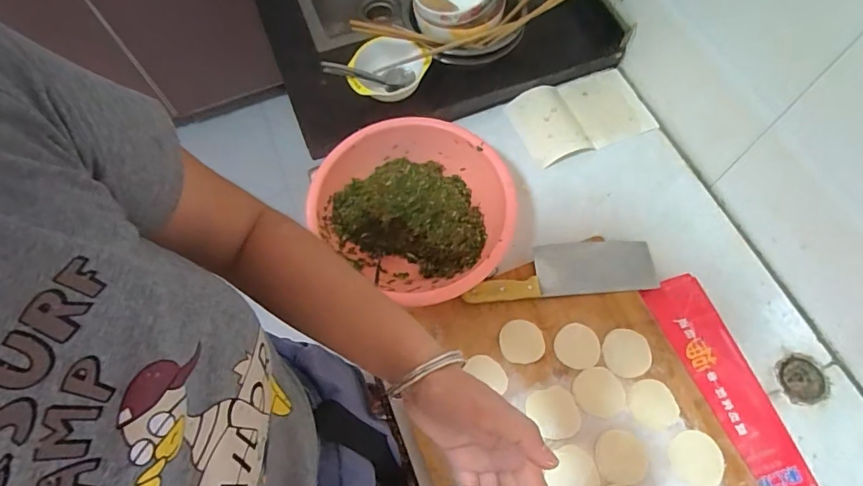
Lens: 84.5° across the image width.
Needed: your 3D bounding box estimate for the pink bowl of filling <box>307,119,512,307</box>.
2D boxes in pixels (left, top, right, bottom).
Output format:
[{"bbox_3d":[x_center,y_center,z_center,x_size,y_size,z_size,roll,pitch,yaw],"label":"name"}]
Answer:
[{"bbox_3d":[-0.021,-0.047,0.723,0.295,0.097,0.266,41,72,17],"label":"pink bowl of filling"}]

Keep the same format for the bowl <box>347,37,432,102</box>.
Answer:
[{"bbox_3d":[-0.074,-0.281,0.782,0.132,0.052,0.094,-28,68,-12],"label":"bowl"}]

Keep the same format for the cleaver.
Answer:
[{"bbox_3d":[0.185,0.038,0.693,0.270,0.015,0.080,-5,68,-3],"label":"cleaver"}]

